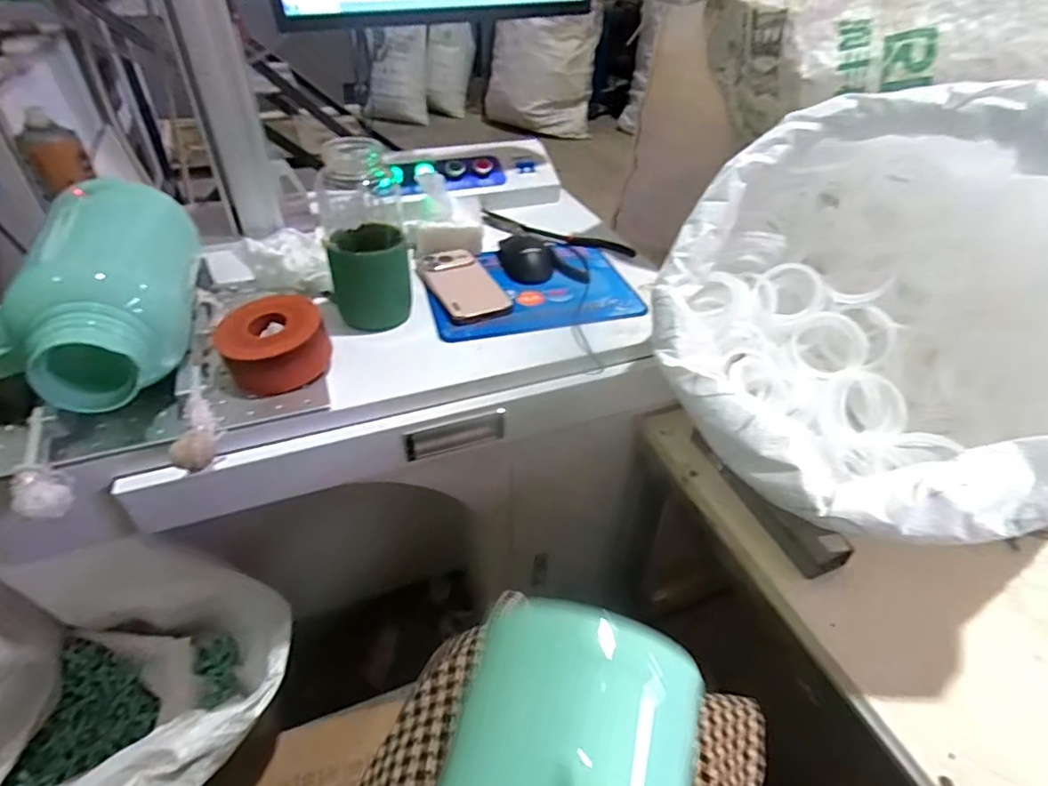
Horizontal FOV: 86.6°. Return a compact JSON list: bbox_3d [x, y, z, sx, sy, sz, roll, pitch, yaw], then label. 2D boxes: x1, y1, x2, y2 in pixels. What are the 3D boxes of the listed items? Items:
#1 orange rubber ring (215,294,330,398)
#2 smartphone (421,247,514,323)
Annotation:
[{"bbox_3d":[-0.250,-0.048,0.558,0.098,0.064,0.082,-20,45,-24],"label":"orange rubber ring"},{"bbox_3d":[-0.080,-0.140,0.710,0.079,0.011,0.153,-18,46,-23],"label":"smartphone"}]

